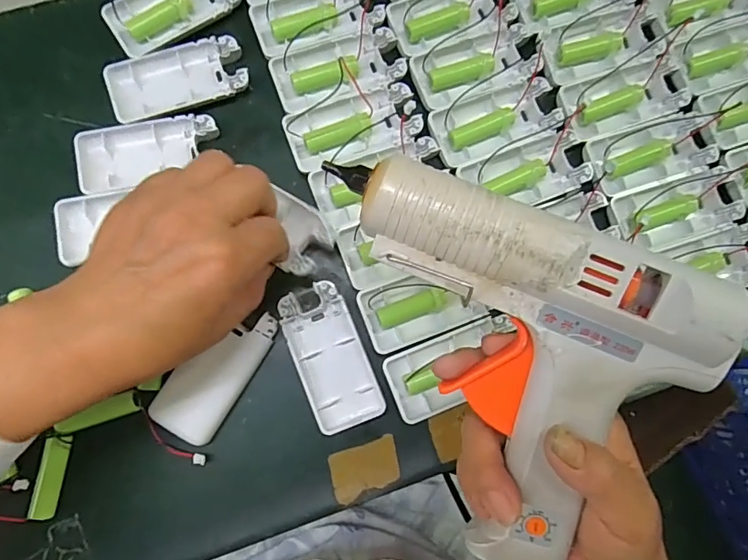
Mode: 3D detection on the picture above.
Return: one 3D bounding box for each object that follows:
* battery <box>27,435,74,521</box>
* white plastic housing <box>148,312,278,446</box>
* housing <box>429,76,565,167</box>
[{"bbox_3d":[-0.203,0.124,0.305,0.011,0.012,0.050,10,81,0],"label":"battery"},{"bbox_3d":[-0.104,0.059,0.318,0.043,0.011,0.092,32,82,3],"label":"white plastic housing"},{"bbox_3d":[0.088,-0.115,0.352,0.089,0.016,0.045,-21,82,-5],"label":"housing"}]

